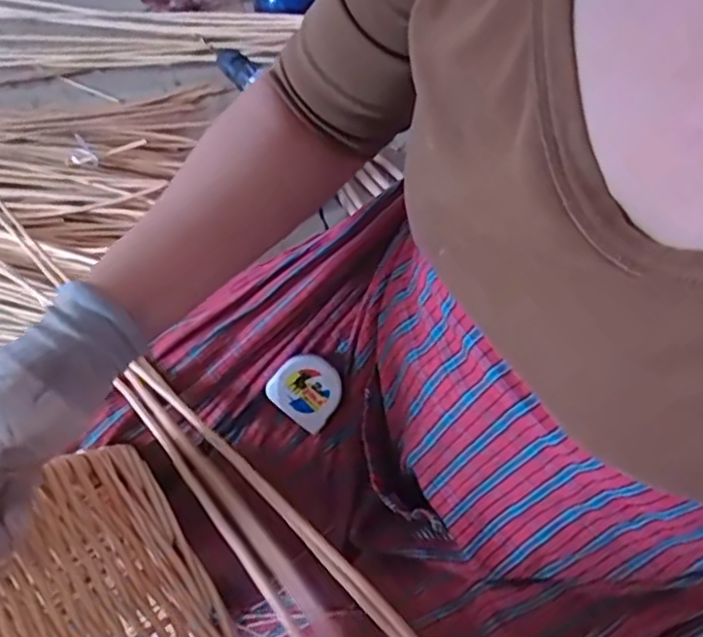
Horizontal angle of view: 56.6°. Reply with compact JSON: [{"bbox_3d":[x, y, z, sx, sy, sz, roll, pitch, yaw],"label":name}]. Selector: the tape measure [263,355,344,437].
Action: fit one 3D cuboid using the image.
[{"bbox_3d":[-0.035,0.054,0.503,0.052,0.013,0.051,34,96,-5],"label":"tape measure"}]

